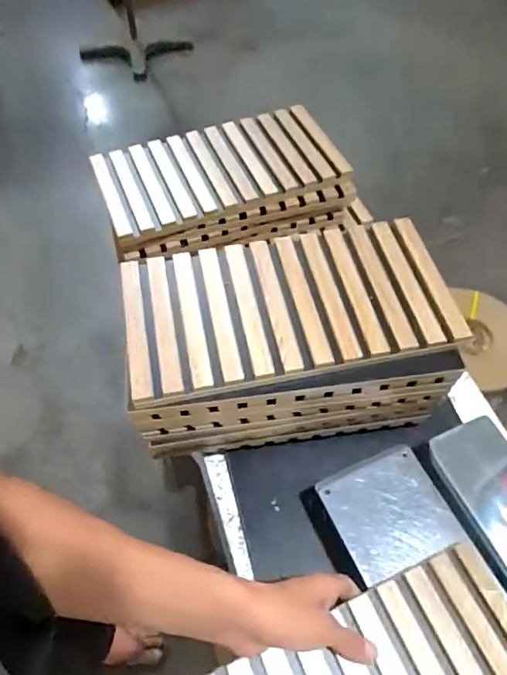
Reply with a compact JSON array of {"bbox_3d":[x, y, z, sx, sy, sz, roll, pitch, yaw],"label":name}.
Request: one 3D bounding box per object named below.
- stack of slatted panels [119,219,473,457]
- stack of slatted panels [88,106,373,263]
[{"bbox_3d":[0.031,0.002,0.607,0.351,0.170,0.201,-8,57,-4],"label":"stack of slatted panels"},{"bbox_3d":[-0.037,-0.239,0.765,0.383,0.097,0.204,-17,58,-10],"label":"stack of slatted panels"}]

